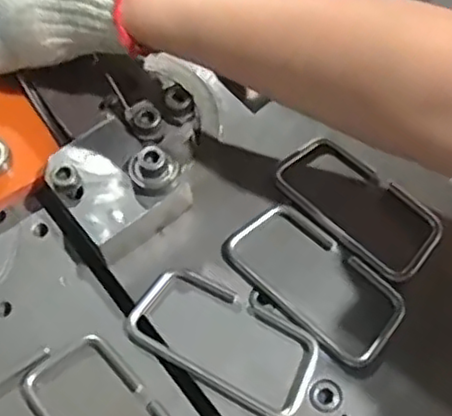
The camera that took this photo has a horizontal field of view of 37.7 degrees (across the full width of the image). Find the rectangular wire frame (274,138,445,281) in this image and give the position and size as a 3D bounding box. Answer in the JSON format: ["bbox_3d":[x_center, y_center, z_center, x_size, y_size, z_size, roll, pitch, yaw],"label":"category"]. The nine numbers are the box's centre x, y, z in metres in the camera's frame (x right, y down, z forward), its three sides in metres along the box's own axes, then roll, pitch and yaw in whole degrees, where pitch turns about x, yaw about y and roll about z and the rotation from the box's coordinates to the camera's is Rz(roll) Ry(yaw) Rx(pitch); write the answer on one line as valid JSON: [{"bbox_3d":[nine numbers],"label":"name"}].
[{"bbox_3d":[0.079,-0.003,0.398,0.102,0.006,0.052,37,68,19],"label":"rectangular wire frame"}]

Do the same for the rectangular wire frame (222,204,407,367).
[{"bbox_3d":[0.051,0.040,0.379,0.105,0.010,0.053,39,70,20],"label":"rectangular wire frame"}]

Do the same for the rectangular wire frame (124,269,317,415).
[{"bbox_3d":[-0.001,0.072,0.366,0.103,0.008,0.053,26,68,15],"label":"rectangular wire frame"}]

